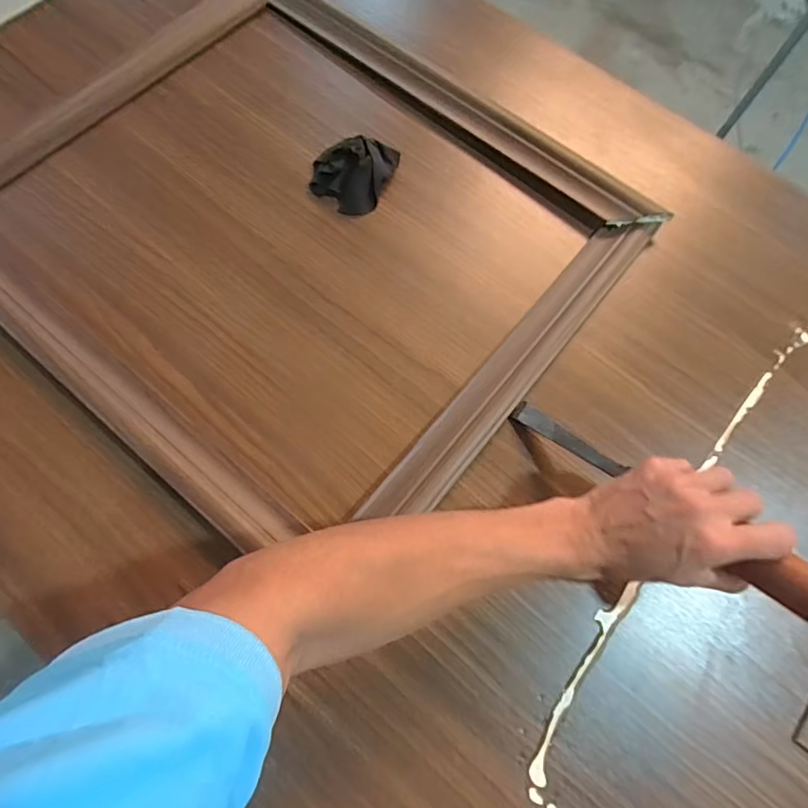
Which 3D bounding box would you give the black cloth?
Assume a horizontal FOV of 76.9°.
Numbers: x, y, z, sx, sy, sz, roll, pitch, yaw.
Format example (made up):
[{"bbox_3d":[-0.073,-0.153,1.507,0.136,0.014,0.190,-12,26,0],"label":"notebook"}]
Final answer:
[{"bbox_3d":[-0.056,-0.248,0.532,0.076,0.037,0.085,22,70,5],"label":"black cloth"}]

